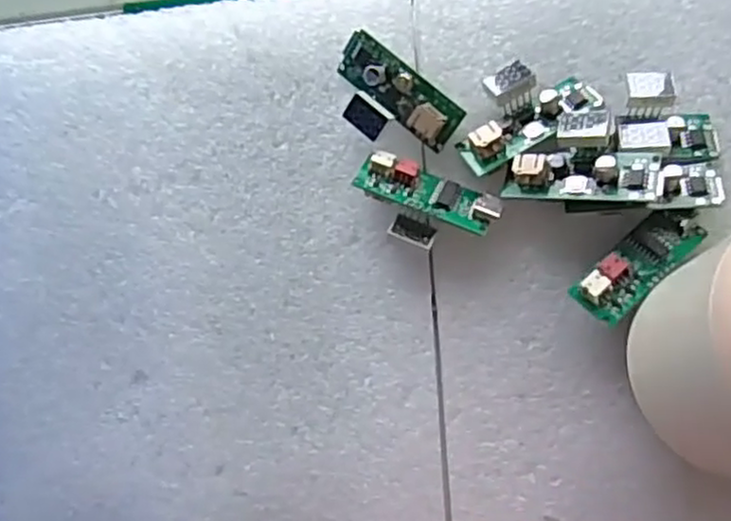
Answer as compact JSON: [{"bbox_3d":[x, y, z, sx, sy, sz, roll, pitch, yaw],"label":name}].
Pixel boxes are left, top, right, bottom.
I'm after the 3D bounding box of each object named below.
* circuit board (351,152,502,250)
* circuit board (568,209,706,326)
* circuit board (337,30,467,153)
[{"bbox_3d":[0.016,-0.014,0.190,0.038,0.010,0.019,22,87,8],"label":"circuit board"},{"bbox_3d":[0.070,0.001,0.179,0.037,0.005,0.013,-39,82,-11],"label":"circuit board"},{"bbox_3d":[0.006,-0.044,0.193,0.038,0.010,0.022,41,88,9],"label":"circuit board"}]

